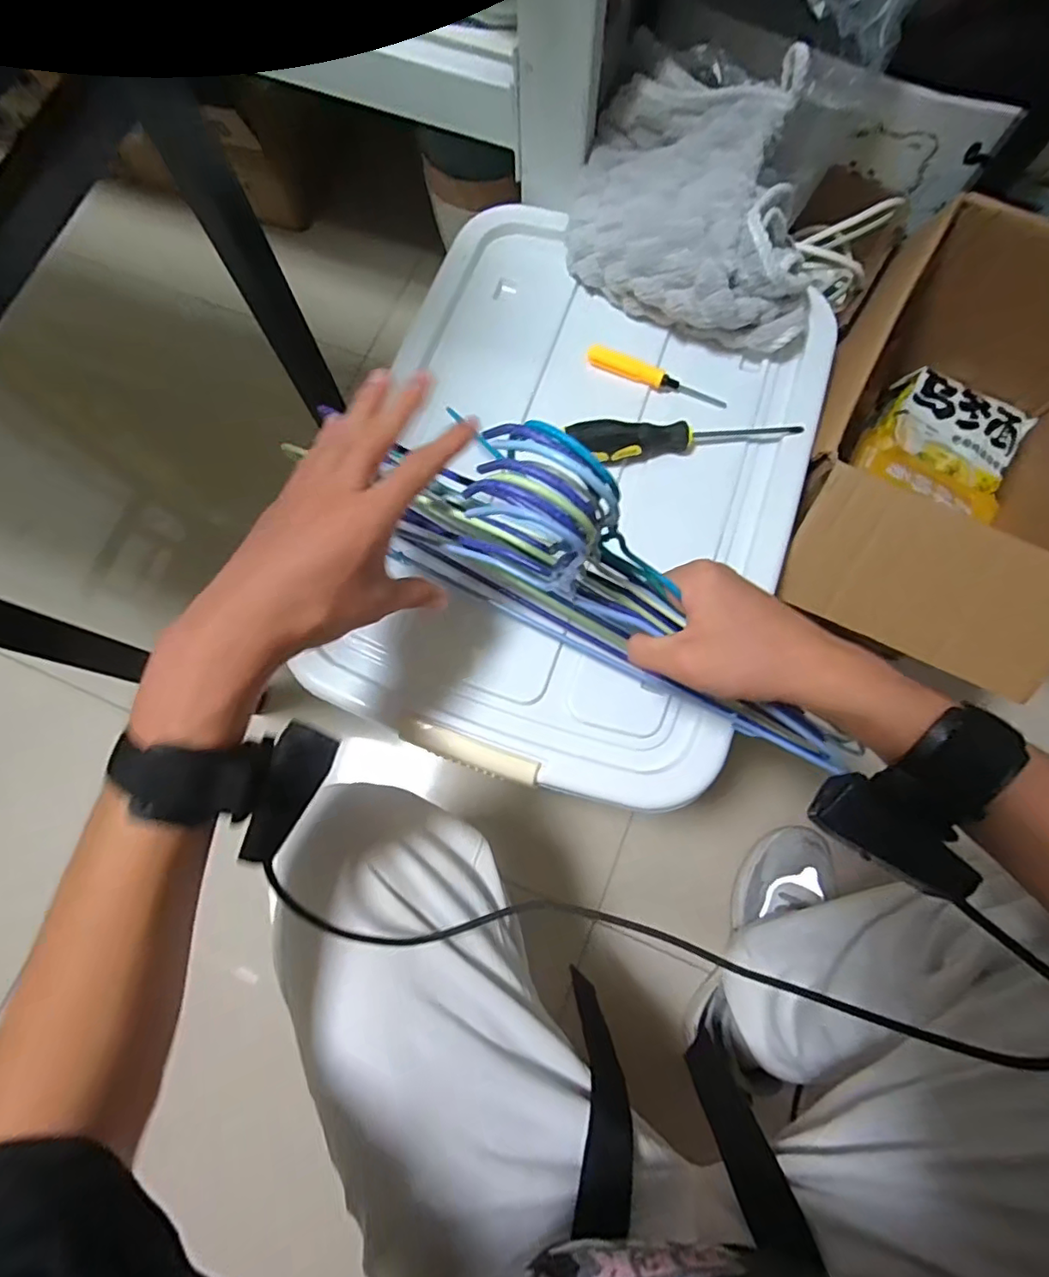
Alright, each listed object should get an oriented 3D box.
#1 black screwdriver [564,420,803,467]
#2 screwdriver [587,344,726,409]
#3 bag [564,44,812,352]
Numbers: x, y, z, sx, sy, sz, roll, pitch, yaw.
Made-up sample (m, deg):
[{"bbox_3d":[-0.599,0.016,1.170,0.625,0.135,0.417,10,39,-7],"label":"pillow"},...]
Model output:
[{"bbox_3d":[0.136,-0.171,0.489,0.192,0.027,0.031,-7,76,0],"label":"black screwdriver"},{"bbox_3d":[0.116,-0.230,0.510,0.125,0.020,0.016,23,78,7],"label":"screwdriver"},{"bbox_3d":[0.163,-0.365,0.504,0.241,0.088,0.195,22,78,7],"label":"bag"}]

